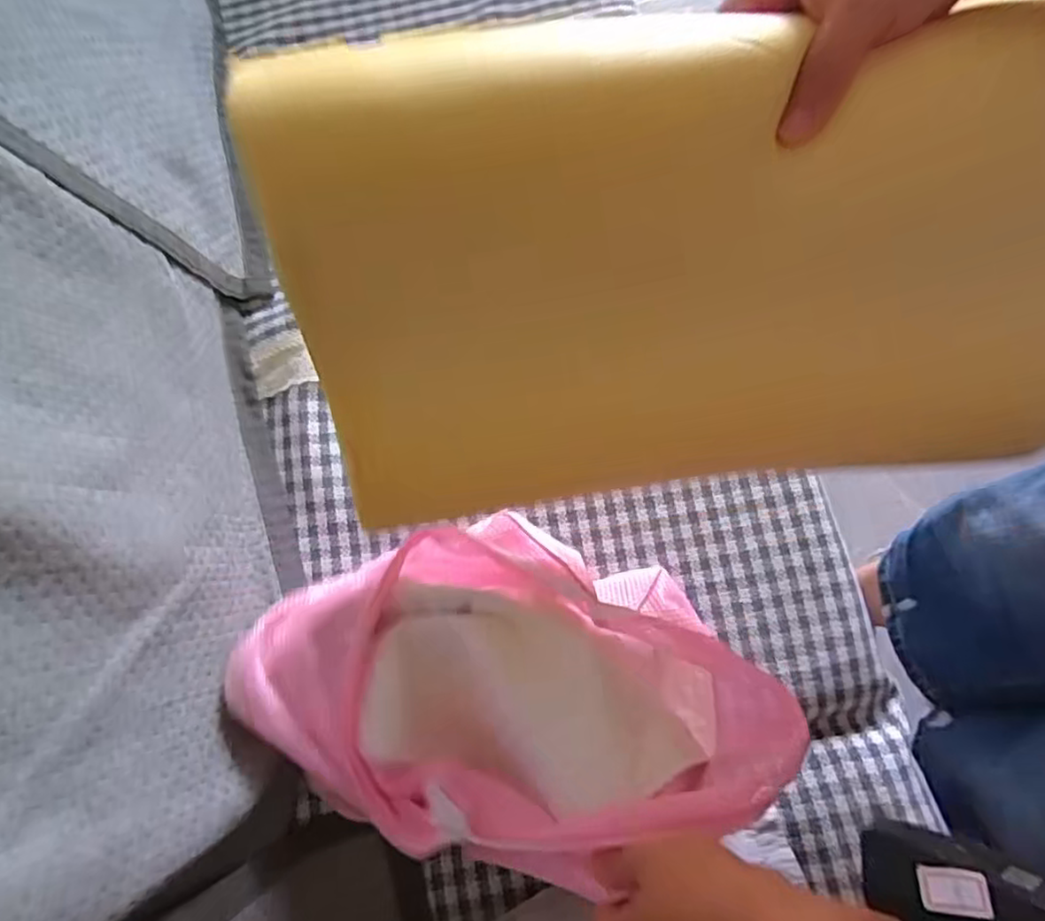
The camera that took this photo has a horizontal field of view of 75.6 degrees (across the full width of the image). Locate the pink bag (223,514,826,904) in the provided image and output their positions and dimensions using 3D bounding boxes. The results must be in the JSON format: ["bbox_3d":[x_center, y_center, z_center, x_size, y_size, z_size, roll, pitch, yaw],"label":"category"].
[{"bbox_3d":[-0.012,0.161,0.497,0.370,0.142,0.232,19,75,6],"label":"pink bag"}]

